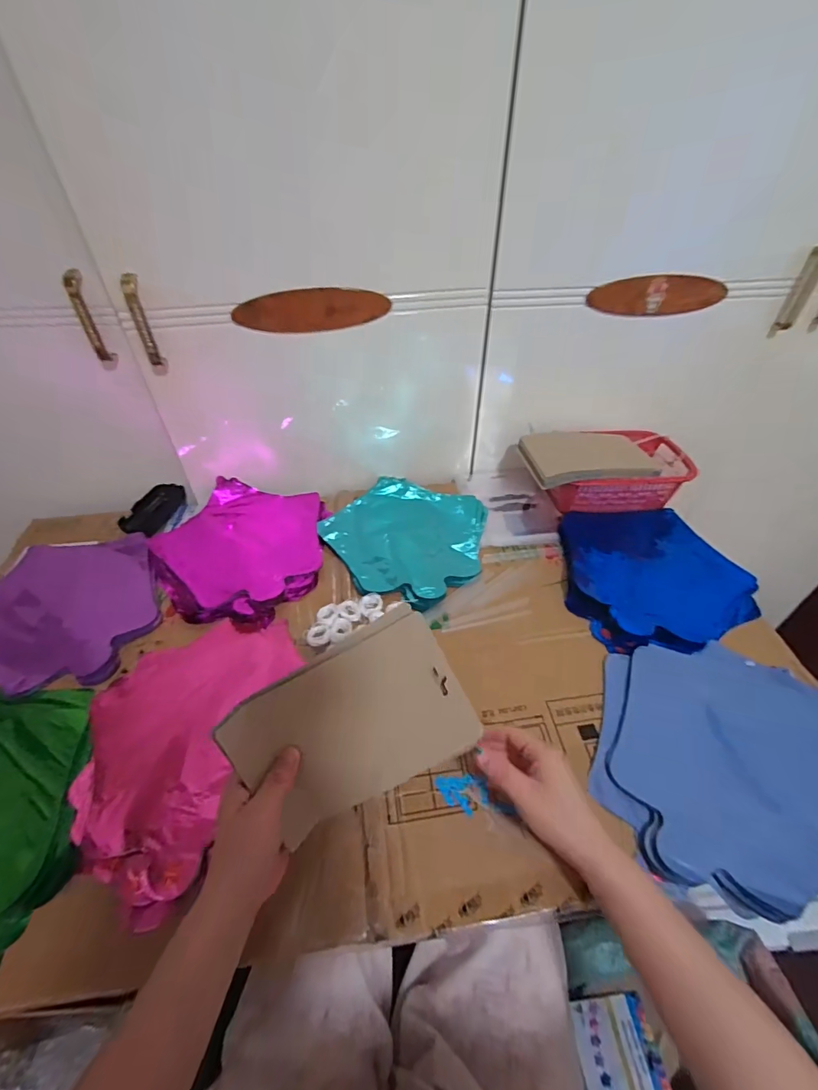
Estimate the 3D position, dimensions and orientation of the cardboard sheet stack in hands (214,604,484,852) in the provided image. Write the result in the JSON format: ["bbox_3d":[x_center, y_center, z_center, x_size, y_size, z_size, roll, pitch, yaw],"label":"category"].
[{"bbox_3d":[-0.040,0.138,0.356,0.170,0.120,0.013,-31,9,-3],"label":"cardboard sheet stack in hands"}]

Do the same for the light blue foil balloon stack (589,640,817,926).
[{"bbox_3d":[0.319,0.208,0.450,0.253,0.014,0.240,12,46,14],"label":"light blue foil balloon stack"}]

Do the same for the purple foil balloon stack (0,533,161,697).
[{"bbox_3d":[-0.425,0.078,0.563,0.217,0.012,0.218,-12,45,-10],"label":"purple foil balloon stack"}]

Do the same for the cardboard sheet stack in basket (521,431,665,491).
[{"bbox_3d":[0.263,-0.133,0.692,0.193,0.017,0.117,-5,42,-8],"label":"cardboard sheet stack in basket"}]

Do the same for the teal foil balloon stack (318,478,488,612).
[{"bbox_3d":[-0.001,-0.015,0.662,0.217,0.016,0.225,26,51,26],"label":"teal foil balloon stack"}]

